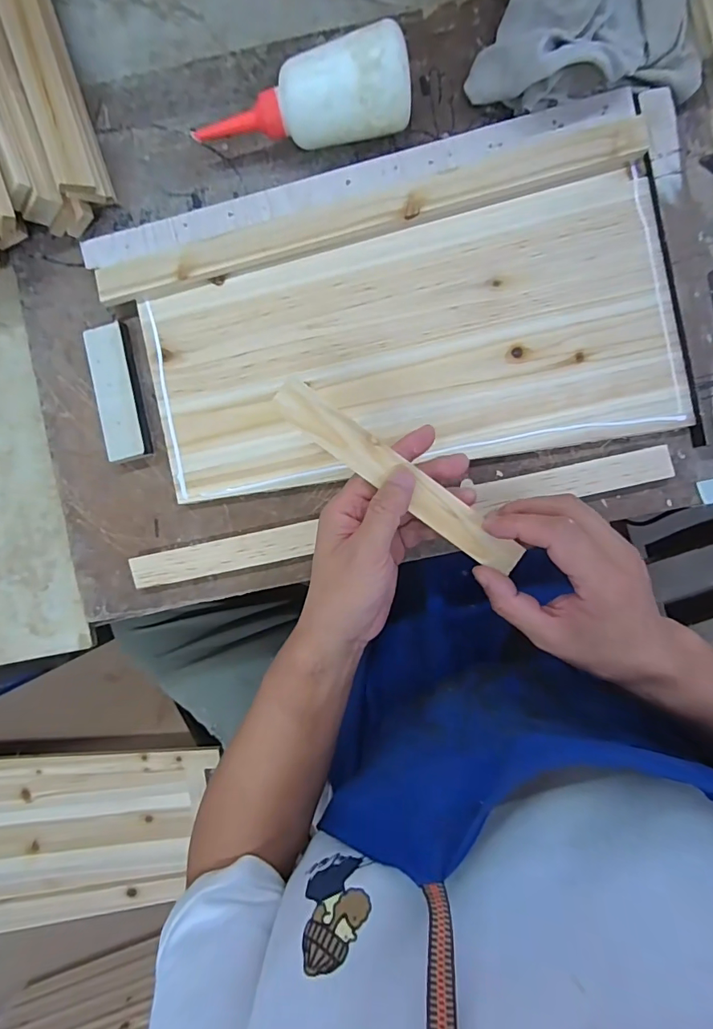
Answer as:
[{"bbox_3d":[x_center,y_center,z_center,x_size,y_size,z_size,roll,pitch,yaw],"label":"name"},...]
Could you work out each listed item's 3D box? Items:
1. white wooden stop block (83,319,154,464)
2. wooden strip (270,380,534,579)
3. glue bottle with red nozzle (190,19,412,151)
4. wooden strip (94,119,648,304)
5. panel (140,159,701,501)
[{"bbox_3d":[-0.200,-0.101,0.387,0.033,0.021,0.110,-12,92,2],"label":"white wooden stop block"},{"bbox_3d":[0.032,-0.022,0.313,0.198,0.004,0.026,36,93,-8],"label":"wooden strip"},{"bbox_3d":[-0.041,-0.308,0.359,0.161,0.063,0.052,-17,91,2],"label":"glue bottle with red nozzle"},{"bbox_3d":[0.007,-0.240,0.372,0.440,0.009,0.033,-15,91,2],"label":"wooden strip"},{"bbox_3d":[0.043,-0.136,0.382,0.415,0.012,0.193,-11,92,2],"label":"panel"}]

